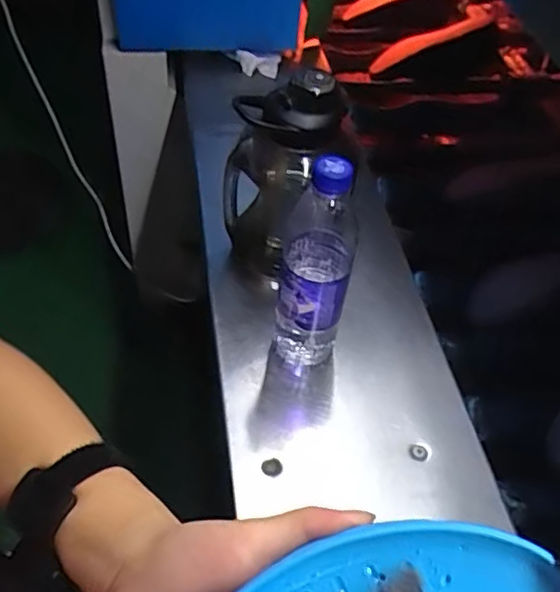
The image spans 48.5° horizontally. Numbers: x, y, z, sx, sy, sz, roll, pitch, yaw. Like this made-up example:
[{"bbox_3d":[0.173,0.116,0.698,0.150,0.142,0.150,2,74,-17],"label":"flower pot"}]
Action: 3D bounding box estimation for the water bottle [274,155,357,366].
[{"bbox_3d":[0.033,-0.025,0.570,0.063,0.238,0.065,12,49,5],"label":"water bottle"}]

